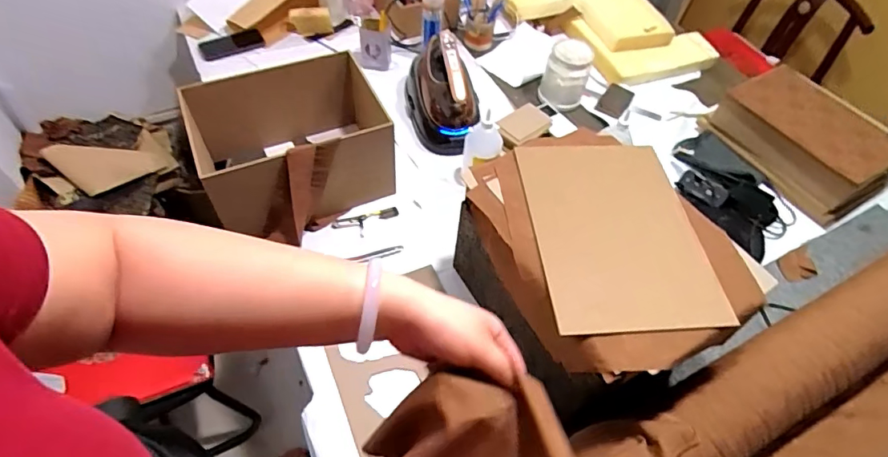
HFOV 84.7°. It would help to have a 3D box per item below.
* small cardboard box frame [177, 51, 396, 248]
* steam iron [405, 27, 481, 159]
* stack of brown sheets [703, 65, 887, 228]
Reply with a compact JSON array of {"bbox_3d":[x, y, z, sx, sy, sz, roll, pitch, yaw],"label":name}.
[{"bbox_3d":[-0.301,-0.162,0.986,0.343,0.194,0.291,-20,58,-18],"label":"small cardboard box frame"},{"bbox_3d":[-0.004,-0.337,1.135,0.159,0.176,0.273,-3,54,-6],"label":"steam iron"},{"bbox_3d":[0.877,-0.226,1.187,0.262,0.134,0.380,-26,60,-21],"label":"stack of brown sheets"}]

